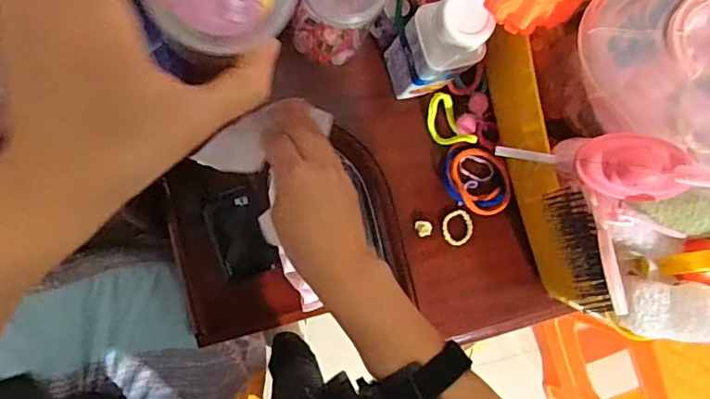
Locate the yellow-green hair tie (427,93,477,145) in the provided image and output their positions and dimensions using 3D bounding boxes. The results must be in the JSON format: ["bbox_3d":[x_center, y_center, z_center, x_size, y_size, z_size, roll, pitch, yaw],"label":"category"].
[{"bbox_3d":[0.083,-0.069,0.481,0.030,0.018,0.053,-29,94,-9],"label":"yellow-green hair tie"}]

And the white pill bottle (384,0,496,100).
[{"bbox_3d":[0.062,-0.116,0.416,0.039,0.136,0.052,-26,93,-9],"label":"white pill bottle"}]

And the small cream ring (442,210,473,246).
[{"bbox_3d":[0.095,0.026,0.492,0.028,0.005,0.032,-4,90,-9],"label":"small cream ring"}]

